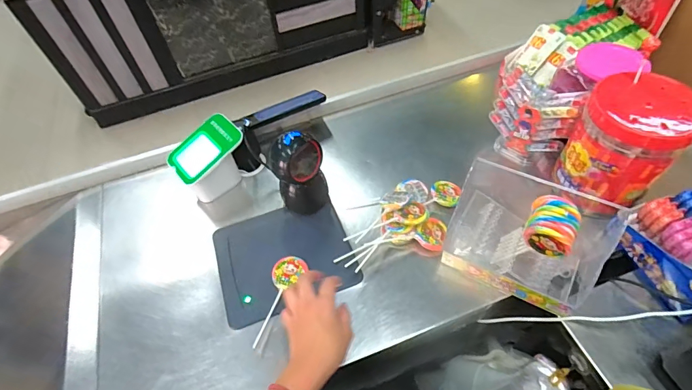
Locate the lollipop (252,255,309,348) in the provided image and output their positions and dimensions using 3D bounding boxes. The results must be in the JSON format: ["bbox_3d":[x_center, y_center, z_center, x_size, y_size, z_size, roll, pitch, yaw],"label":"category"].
[{"bbox_3d":[-0.116,0.168,0.634,0.049,0.014,0.156,14,57,15],"label":"lollipop"}]

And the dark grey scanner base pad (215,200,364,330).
[{"bbox_3d":[-0.108,0.105,0.683,0.228,0.017,0.193,-18,54,-8],"label":"dark grey scanner base pad"}]

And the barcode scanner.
[{"bbox_3d":[-0.083,-0.038,0.698,0.086,0.133,0.082,-2,53,3],"label":"barcode scanner"}]

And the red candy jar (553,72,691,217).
[{"bbox_3d":[0.445,-0.078,0.628,0.156,0.168,0.143,-2,53,3],"label":"red candy jar"}]

